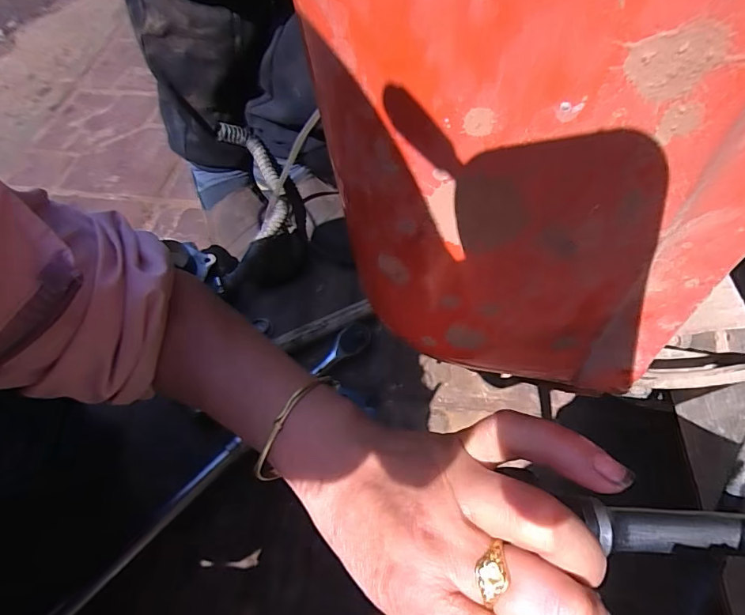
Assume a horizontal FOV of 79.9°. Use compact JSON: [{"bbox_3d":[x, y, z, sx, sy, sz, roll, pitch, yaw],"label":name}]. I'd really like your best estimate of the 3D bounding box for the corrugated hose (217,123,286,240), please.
[{"bbox_3d":[-0.164,-0.182,0.638,0.064,0.034,0.166,-19,85,-16],"label":"corrugated hose"}]

